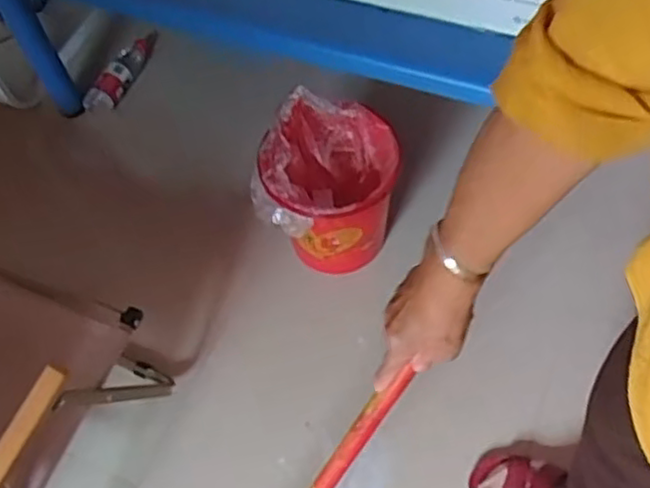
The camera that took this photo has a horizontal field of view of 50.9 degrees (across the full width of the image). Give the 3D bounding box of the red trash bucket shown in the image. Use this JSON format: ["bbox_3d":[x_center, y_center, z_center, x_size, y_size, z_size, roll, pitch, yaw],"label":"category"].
[{"bbox_3d":[0.008,-0.088,1.322,0.255,0.349,0.229,0,59,5],"label":"red trash bucket"}]

